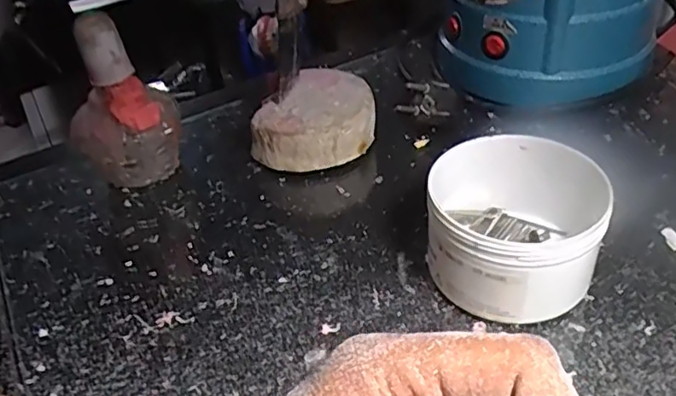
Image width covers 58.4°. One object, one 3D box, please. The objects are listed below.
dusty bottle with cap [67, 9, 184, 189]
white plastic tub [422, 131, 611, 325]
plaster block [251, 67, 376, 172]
[{"bbox_3d":[-0.150,-0.063,0.419,0.058,0.117,0.060,25,49,32],"label":"dusty bottle with cap"},{"bbox_3d":[0.095,0.015,0.335,0.089,0.062,0.105,6,41,14],"label":"white plastic tub"},{"bbox_3d":[-0.013,-0.053,0.447,0.071,0.044,0.090,29,50,35],"label":"plaster block"}]

